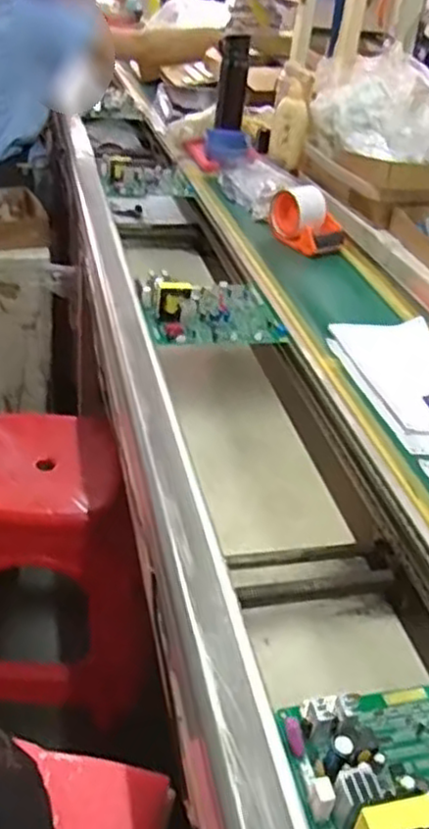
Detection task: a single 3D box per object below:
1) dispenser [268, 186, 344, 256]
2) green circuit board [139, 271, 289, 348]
[{"bbox_3d":[0.156,-0.327,1.194,0.080,0.087,0.131,-11,38,-23],"label":"dispenser"},{"bbox_3d":[-0.008,-0.156,0.959,0.180,0.041,0.161,-5,36,-15],"label":"green circuit board"}]

